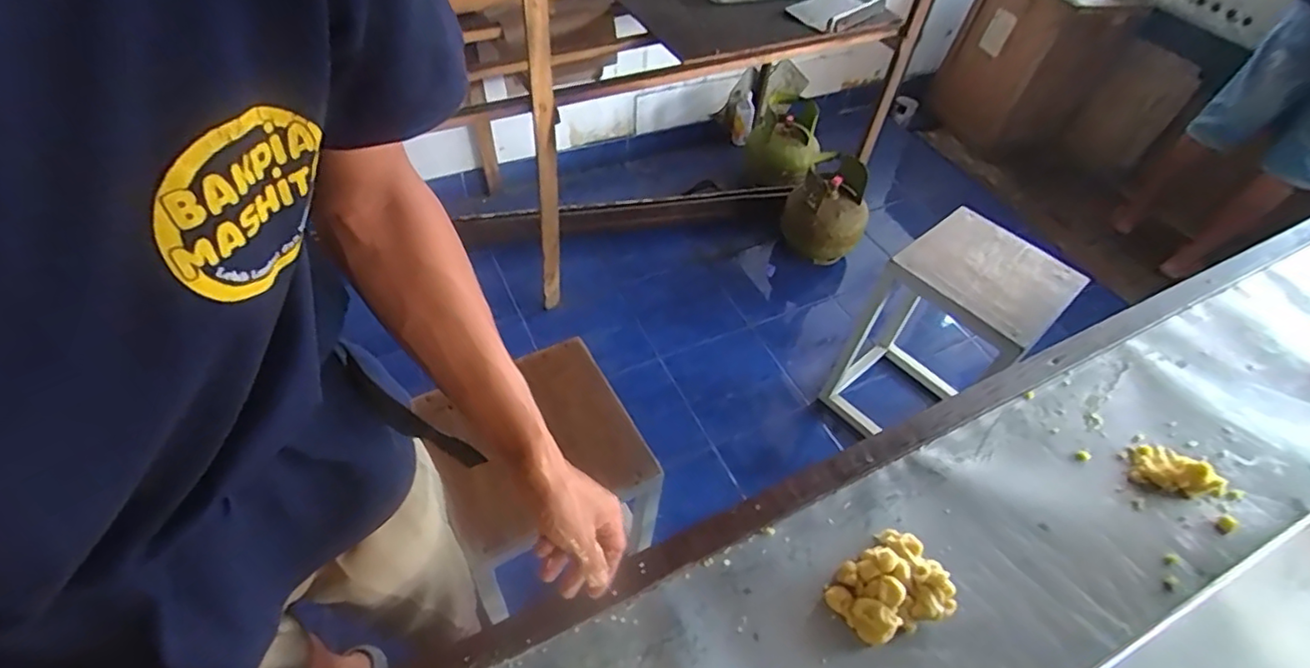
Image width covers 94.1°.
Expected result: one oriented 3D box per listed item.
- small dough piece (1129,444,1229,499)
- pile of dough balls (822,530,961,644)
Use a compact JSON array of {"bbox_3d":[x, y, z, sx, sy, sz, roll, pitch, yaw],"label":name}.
[{"bbox_3d":[0.620,0.164,0.719,0.091,0.028,0.058,26,54,17],"label":"small dough piece"},{"bbox_3d":[0.237,0.255,0.607,0.111,0.035,0.089,-28,58,-23],"label":"pile of dough balls"}]

